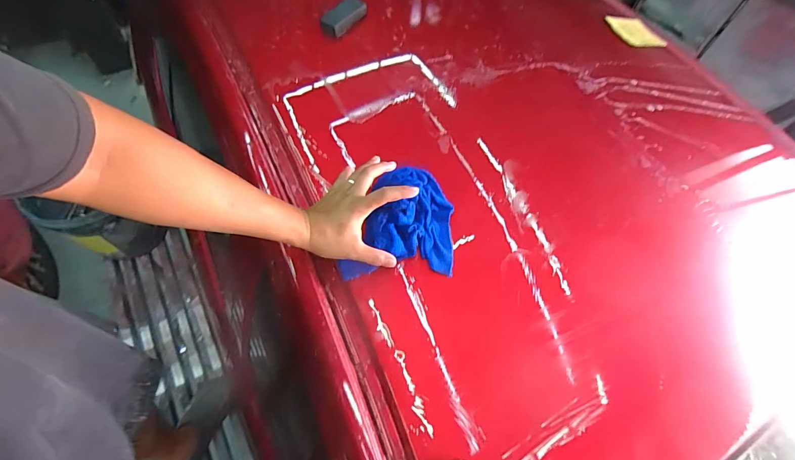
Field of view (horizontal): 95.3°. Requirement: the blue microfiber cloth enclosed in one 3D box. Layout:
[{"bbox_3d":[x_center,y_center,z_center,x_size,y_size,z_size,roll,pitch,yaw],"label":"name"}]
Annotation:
[{"bbox_3d":[0.000,-0.021,0.561,0.169,0.056,0.172,-1,60,-5],"label":"blue microfiber cloth"}]

